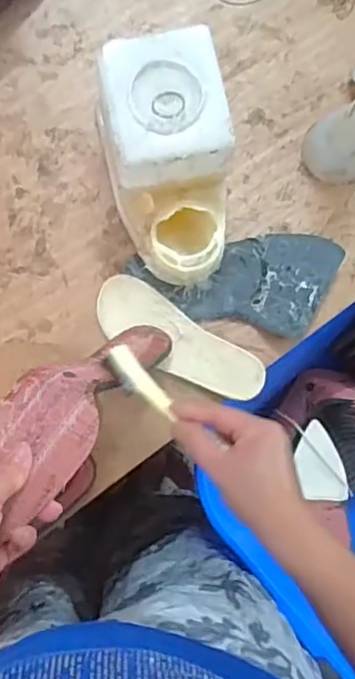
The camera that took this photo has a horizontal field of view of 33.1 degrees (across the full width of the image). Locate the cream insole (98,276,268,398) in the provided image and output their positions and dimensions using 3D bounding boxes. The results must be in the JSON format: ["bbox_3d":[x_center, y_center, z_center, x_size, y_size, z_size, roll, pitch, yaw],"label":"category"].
[{"bbox_3d":[0.002,0.002,0.600,0.182,0.019,0.062,31,85,-1],"label":"cream insole"}]

